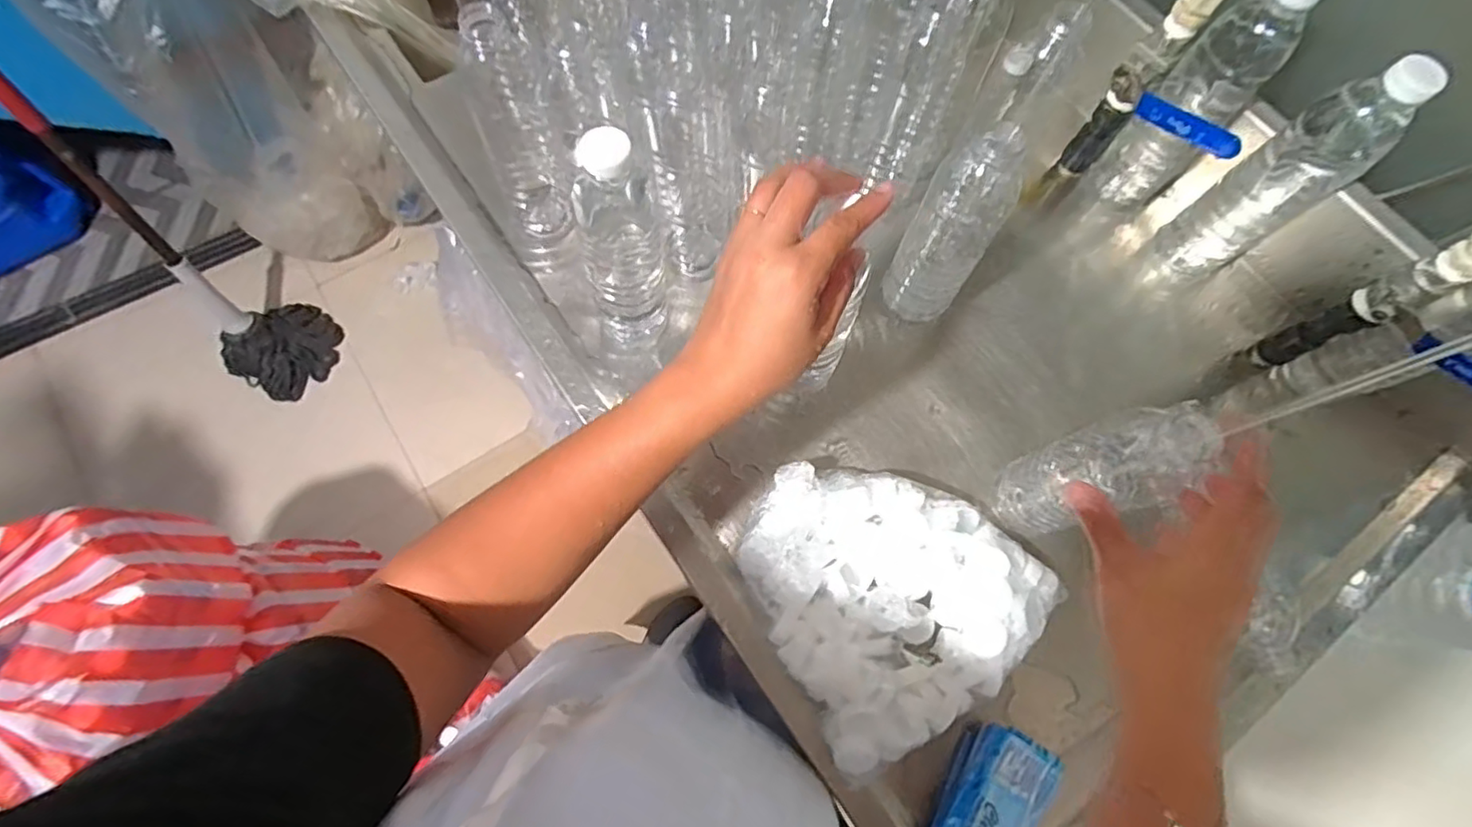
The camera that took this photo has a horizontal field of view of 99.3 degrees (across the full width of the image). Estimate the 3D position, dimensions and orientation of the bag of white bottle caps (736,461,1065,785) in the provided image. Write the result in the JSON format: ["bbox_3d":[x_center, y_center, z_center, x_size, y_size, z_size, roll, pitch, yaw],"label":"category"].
[{"bbox_3d":[0.119,0.126,0.480,0.198,0.047,0.206,-28,75,-11],"label":"bag of white bottle caps"}]

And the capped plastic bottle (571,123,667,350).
[{"bbox_3d":[-0.085,-0.120,0.466,0.052,0.208,0.053,-17,73,-8],"label":"capped plastic bottle"}]

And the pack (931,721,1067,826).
[{"bbox_3d":[0.180,0.287,0.443,0.068,0.017,0.121,29,73,7],"label":"pack"}]

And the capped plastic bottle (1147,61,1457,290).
[{"bbox_3d":[0.434,-0.183,0.509,0.068,0.211,0.063,-30,75,-12],"label":"capped plastic bottle"}]

